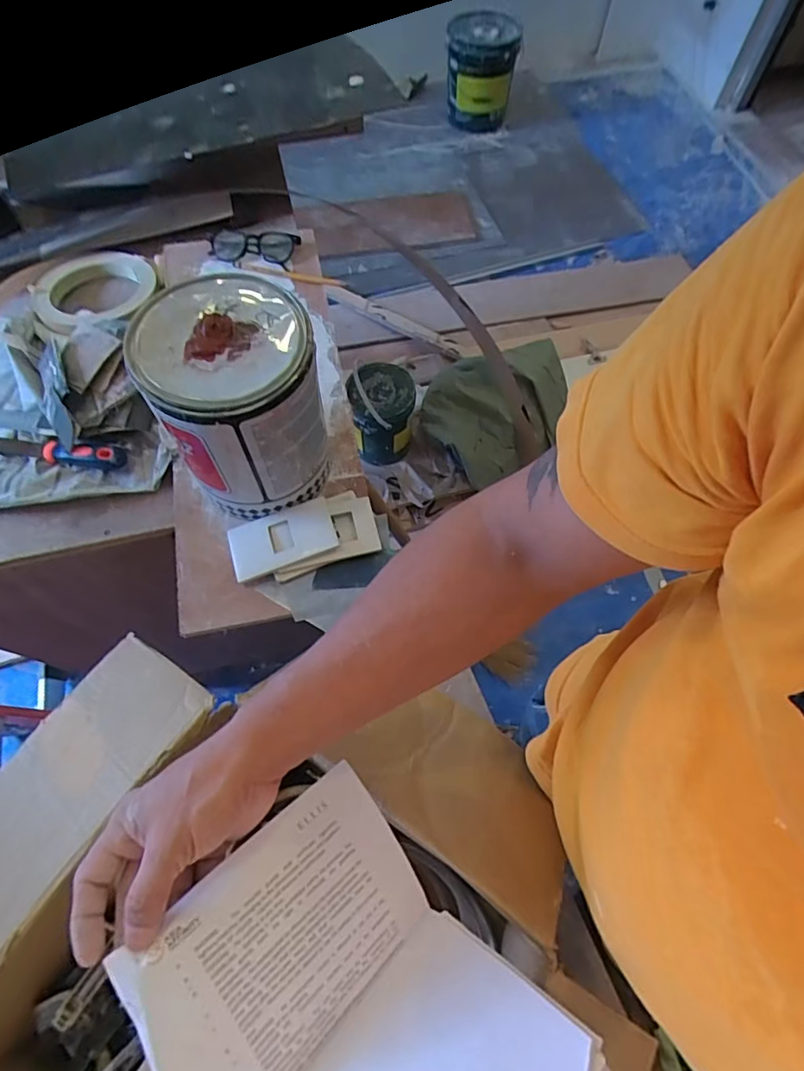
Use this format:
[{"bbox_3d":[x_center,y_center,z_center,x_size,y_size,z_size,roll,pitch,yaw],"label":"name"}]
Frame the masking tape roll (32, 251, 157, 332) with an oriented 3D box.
[{"bbox_3d":[-0.442,-0.346,0.774,0.160,0.032,0.160,0,62,1],"label":"masking tape roll"}]

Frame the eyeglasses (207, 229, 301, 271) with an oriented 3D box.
[{"bbox_3d":[-0.215,-0.424,0.796,0.127,0.024,0.053,-1,62,0],"label":"eyeglasses"}]

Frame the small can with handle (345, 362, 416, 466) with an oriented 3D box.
[{"bbox_3d":[-0.049,-0.304,1.353,0.152,0.230,0.146,0,63,-1],"label":"small can with handle"}]

